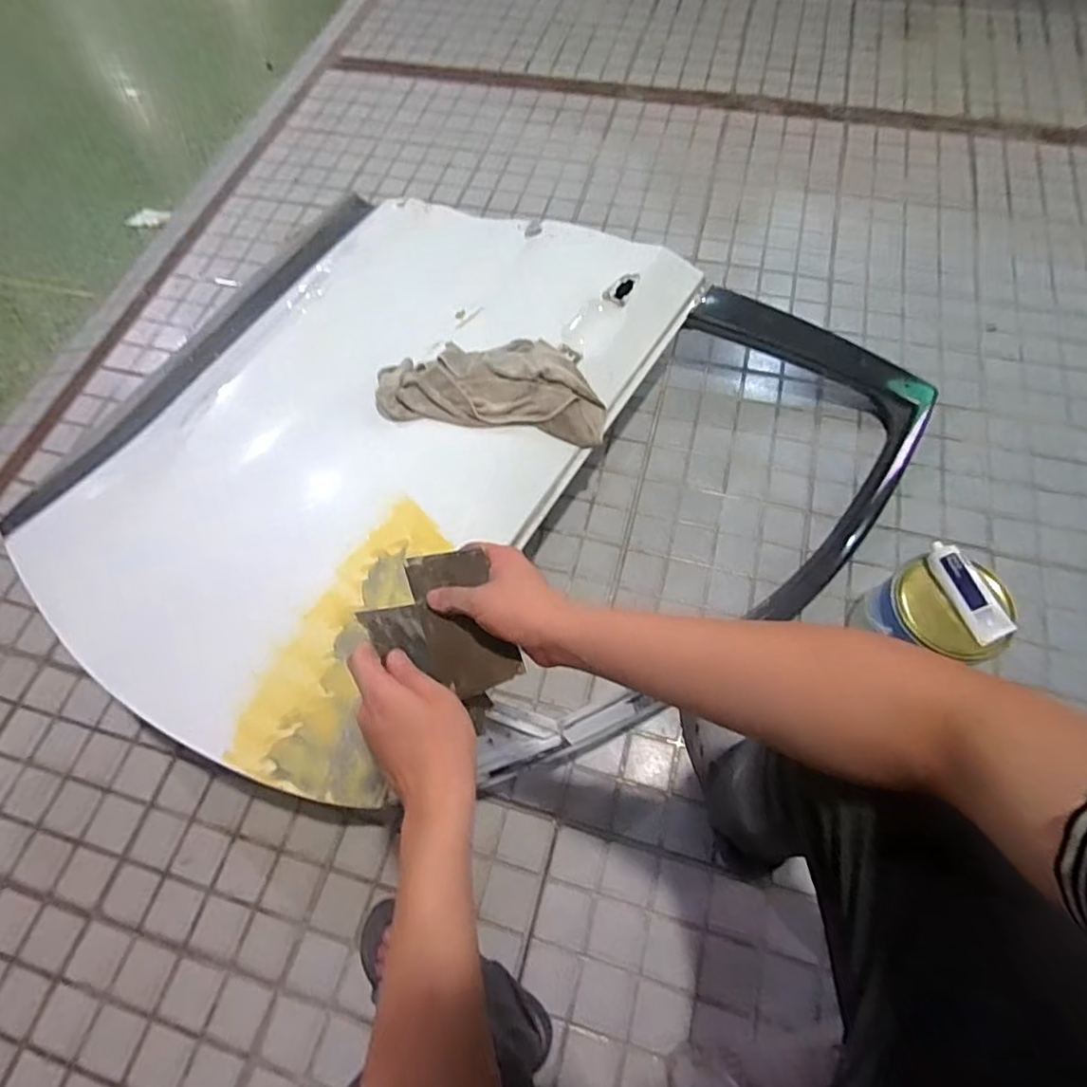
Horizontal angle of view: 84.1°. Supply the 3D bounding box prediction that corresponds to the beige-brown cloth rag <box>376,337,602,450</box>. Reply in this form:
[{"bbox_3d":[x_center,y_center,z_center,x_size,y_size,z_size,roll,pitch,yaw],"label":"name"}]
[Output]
[{"bbox_3d":[-0.090,-0.265,1.018,0.387,0.084,0.181,3,64,6],"label":"beige-brown cloth rag"}]

